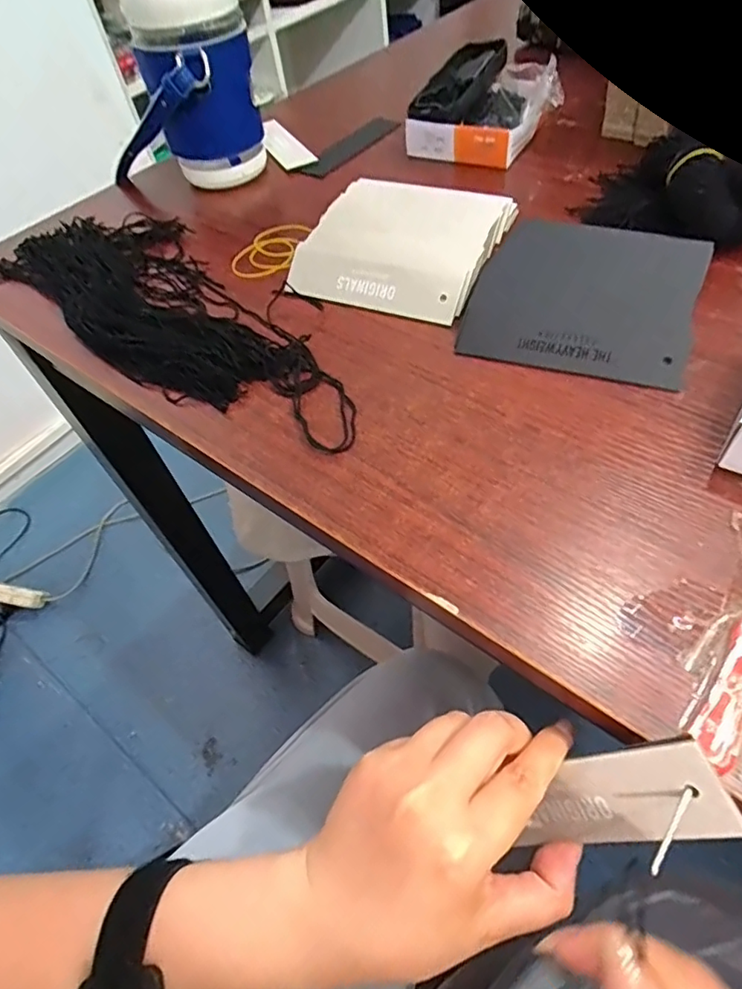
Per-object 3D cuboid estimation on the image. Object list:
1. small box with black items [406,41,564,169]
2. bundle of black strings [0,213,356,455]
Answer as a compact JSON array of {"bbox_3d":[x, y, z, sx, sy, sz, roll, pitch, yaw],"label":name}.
[{"bbox_3d":[0.107,-0.349,0.512,0.119,0.052,0.117,19,56,21],"label":"small box with black items"},{"bbox_3d":[-0.147,-0.136,0.407,0.372,0.028,0.125,32,63,29],"label":"bundle of black strings"}]

